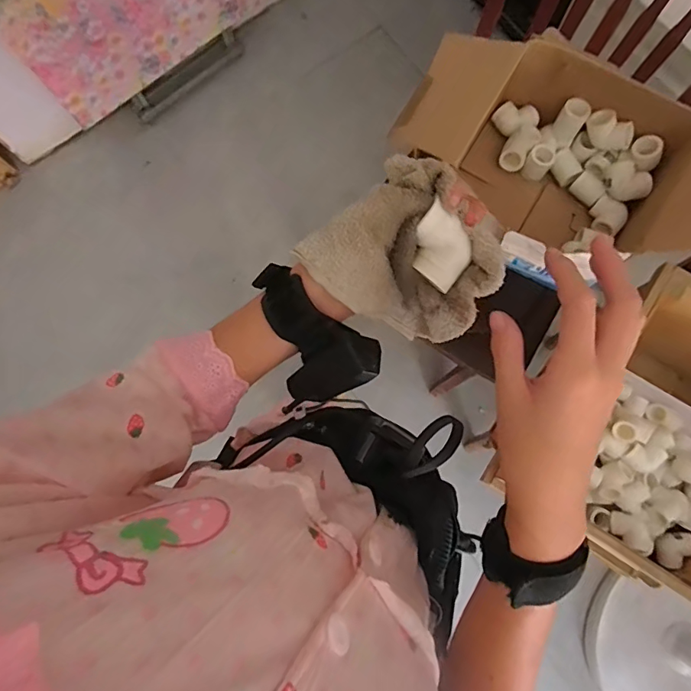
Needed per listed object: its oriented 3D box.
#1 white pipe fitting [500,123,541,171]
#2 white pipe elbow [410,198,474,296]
[{"bbox_3d":[0.239,-0.272,0.646,0.036,0.033,0.054,34,81,6],"label":"white pipe fitting"},{"bbox_3d":[0.063,-0.069,0.317,0.041,0.028,0.047,25,121,-9],"label":"white pipe elbow"}]

